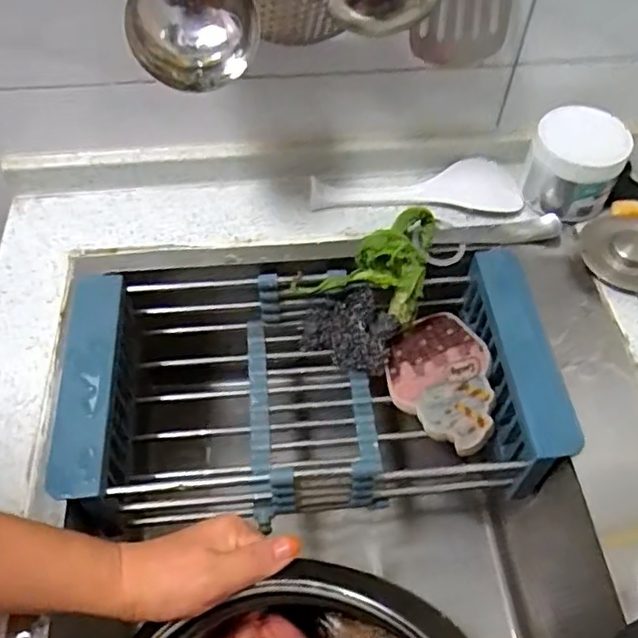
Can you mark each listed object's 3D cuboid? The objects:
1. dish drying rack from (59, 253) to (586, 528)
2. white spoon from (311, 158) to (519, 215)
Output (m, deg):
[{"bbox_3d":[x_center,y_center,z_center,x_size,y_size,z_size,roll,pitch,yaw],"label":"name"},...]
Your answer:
[{"bbox_3d":[-0.010,0.057,0.541,0.380,0.111,0.202,-4,55,-3],"label":"dish drying rack"},{"bbox_3d":[0.087,-0.119,0.581,0.188,0.018,0.057,-1,55,-1],"label":"white spoon"}]

